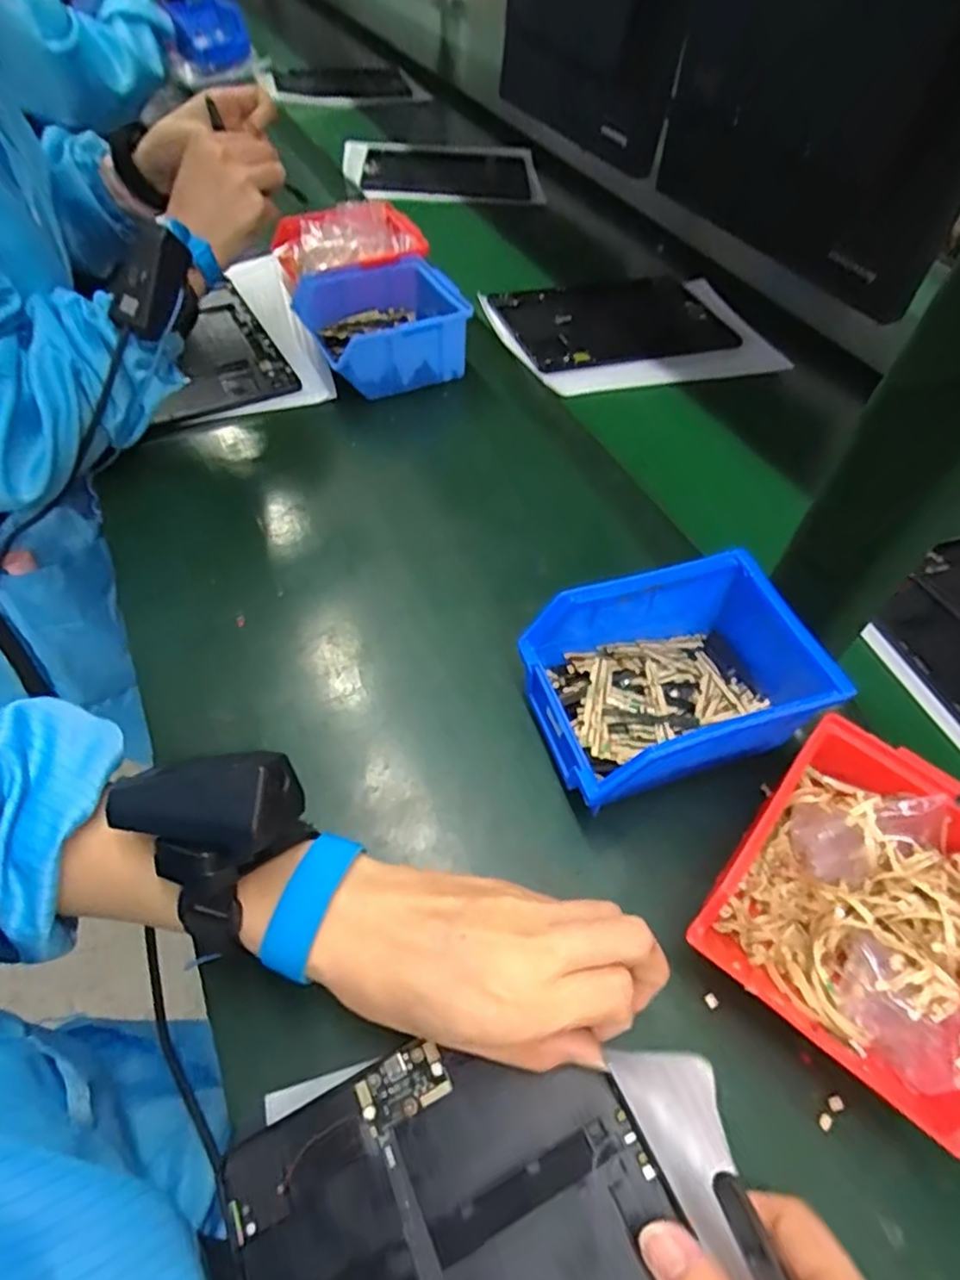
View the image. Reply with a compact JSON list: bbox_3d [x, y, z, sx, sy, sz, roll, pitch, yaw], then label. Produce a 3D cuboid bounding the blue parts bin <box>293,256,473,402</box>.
[{"bbox_3d":[-0.085,-0.287,0.608,0.138,0.068,0.123,-20,58,-18],"label":"blue parts bin"}]

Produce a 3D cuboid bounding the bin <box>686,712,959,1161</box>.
[{"bbox_3d":[0.178,0.124,0.300,0.120,0.068,0.132,35,57,21],"label":"bin"}]

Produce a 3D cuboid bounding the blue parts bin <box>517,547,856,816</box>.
[{"bbox_3d":[0.110,0.025,0.369,0.156,0.078,0.107,-12,54,-14],"label":"blue parts bin"}]

